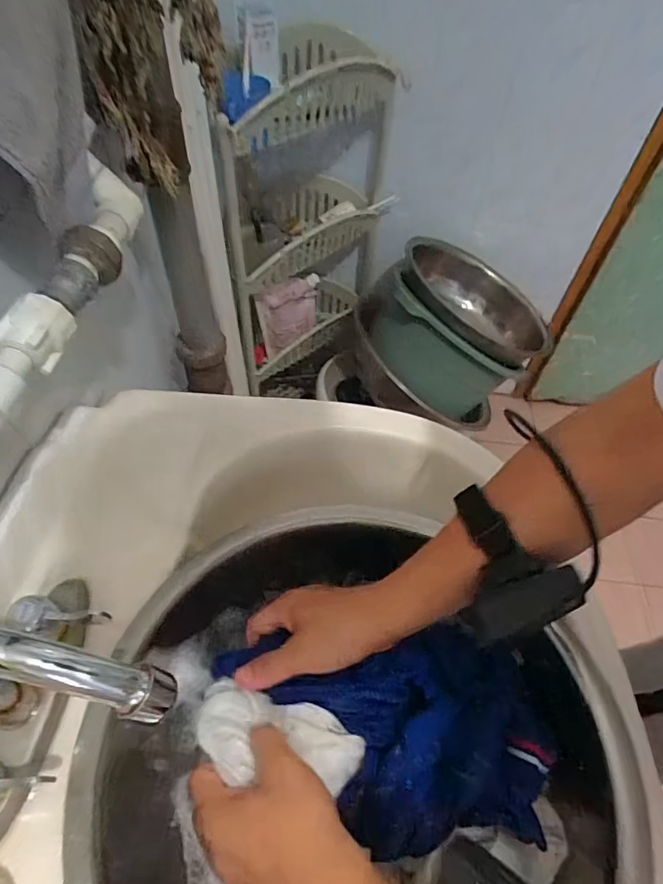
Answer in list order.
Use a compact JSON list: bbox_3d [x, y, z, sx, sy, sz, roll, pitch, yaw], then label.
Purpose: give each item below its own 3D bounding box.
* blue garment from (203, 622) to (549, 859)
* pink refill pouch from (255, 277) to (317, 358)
[{"bbox_3d":[0.034,0.220,0.375,0.231,0.040,0.139,-2,54,-5],"label":"blue garment"},{"bbox_3d":[-0.102,-0.302,1.198,0.155,0.204,0.041,-34,63,-24],"label":"pink refill pouch"}]

